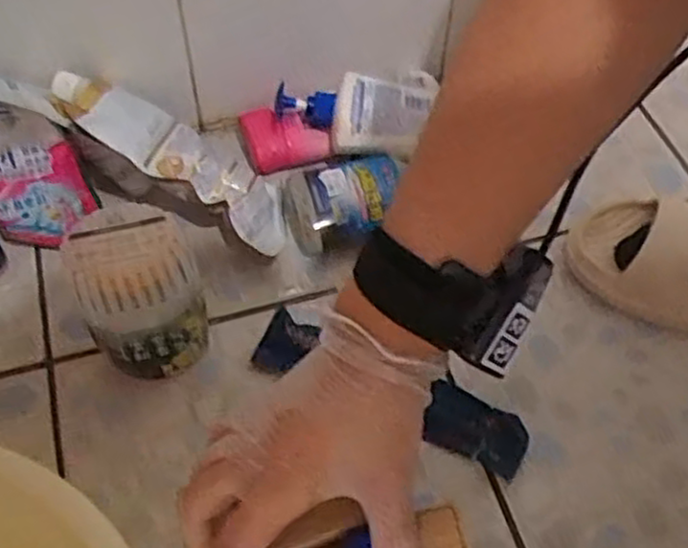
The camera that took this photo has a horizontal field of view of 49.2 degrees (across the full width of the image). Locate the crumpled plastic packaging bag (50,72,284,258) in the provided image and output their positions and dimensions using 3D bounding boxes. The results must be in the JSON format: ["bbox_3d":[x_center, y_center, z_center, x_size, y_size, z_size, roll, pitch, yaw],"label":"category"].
[{"bbox_3d":[-0.162,-0.116,0.632,0.176,0.024,0.065,30,57,-11],"label":"crumpled plastic packaging bag"}]

